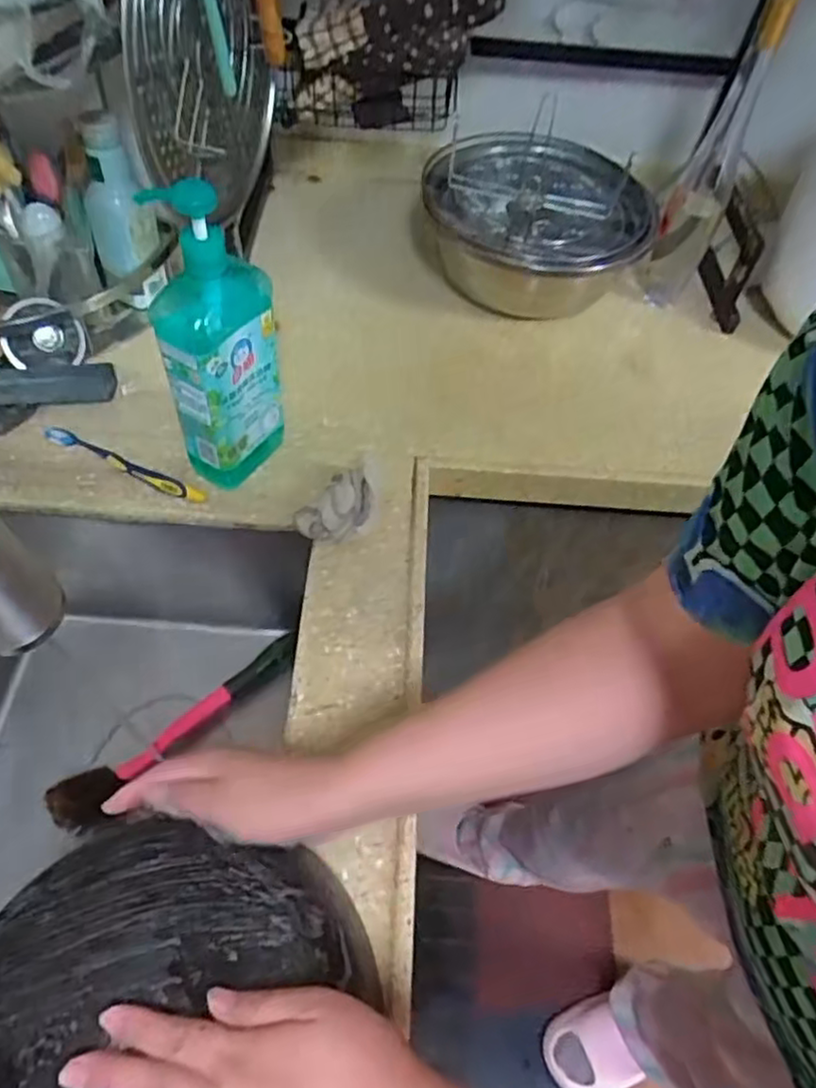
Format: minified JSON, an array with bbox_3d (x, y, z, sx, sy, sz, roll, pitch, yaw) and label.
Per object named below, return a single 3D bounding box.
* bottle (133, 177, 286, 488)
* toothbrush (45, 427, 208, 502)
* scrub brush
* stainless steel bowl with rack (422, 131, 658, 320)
[{"bbox_3d":[-0.163,-0.169,0.599,0.055,0.285,0.092,29,58,15],"label":"bottle"},{"bbox_3d":[-0.284,-0.080,0.692,0.182,0.021,0.022,22,57,11],"label":"toothbrush"},{"bbox_3d":[-0.247,0.194,0.756,0.295,0.042,0.056,-36,65,-25],"label":"scrub brush"},{"bbox_3d":[0.150,-0.394,0.876,0.255,0.135,0.234,2,55,-3],"label":"stainless steel bowl with rack"}]

